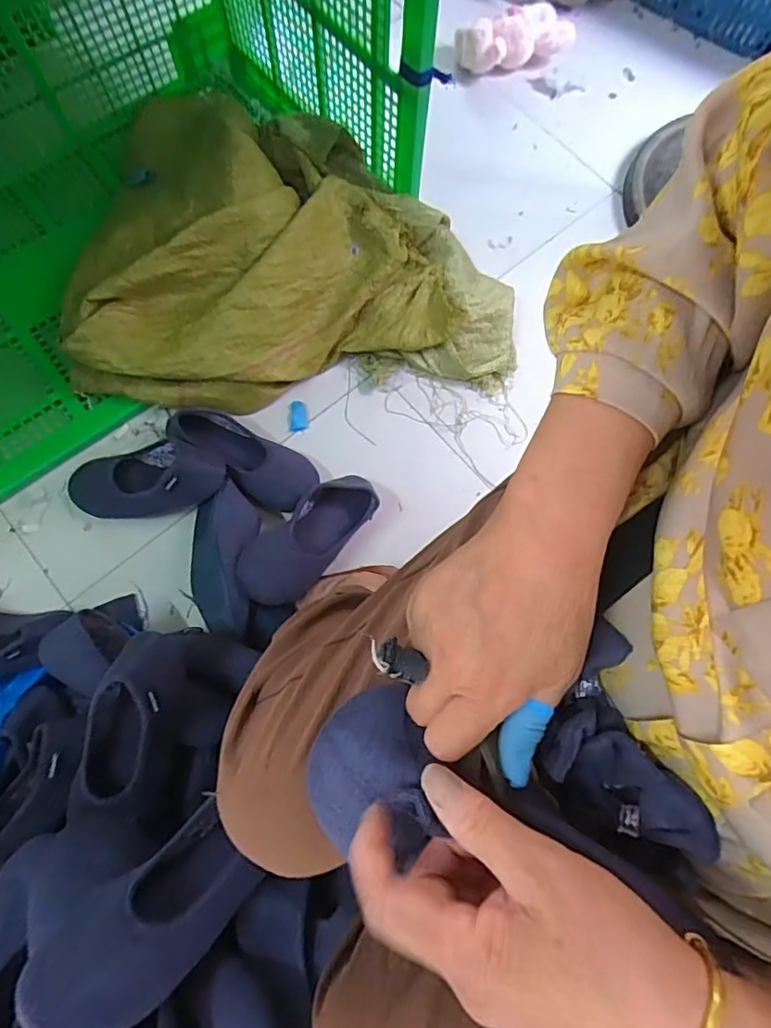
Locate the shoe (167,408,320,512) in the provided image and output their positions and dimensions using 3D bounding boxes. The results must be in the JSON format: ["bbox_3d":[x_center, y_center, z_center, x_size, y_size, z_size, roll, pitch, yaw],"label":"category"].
[{"bbox_3d":[-0.211,-0.091,0.829,0.231,0.078,0.097,33,76,8],"label":"shoe"}]

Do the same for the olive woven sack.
[{"bbox_3d":[-0.152,-0.425,0.865,0.670,0.188,0.446,-7,75,-4],"label":"olive woven sack"}]

